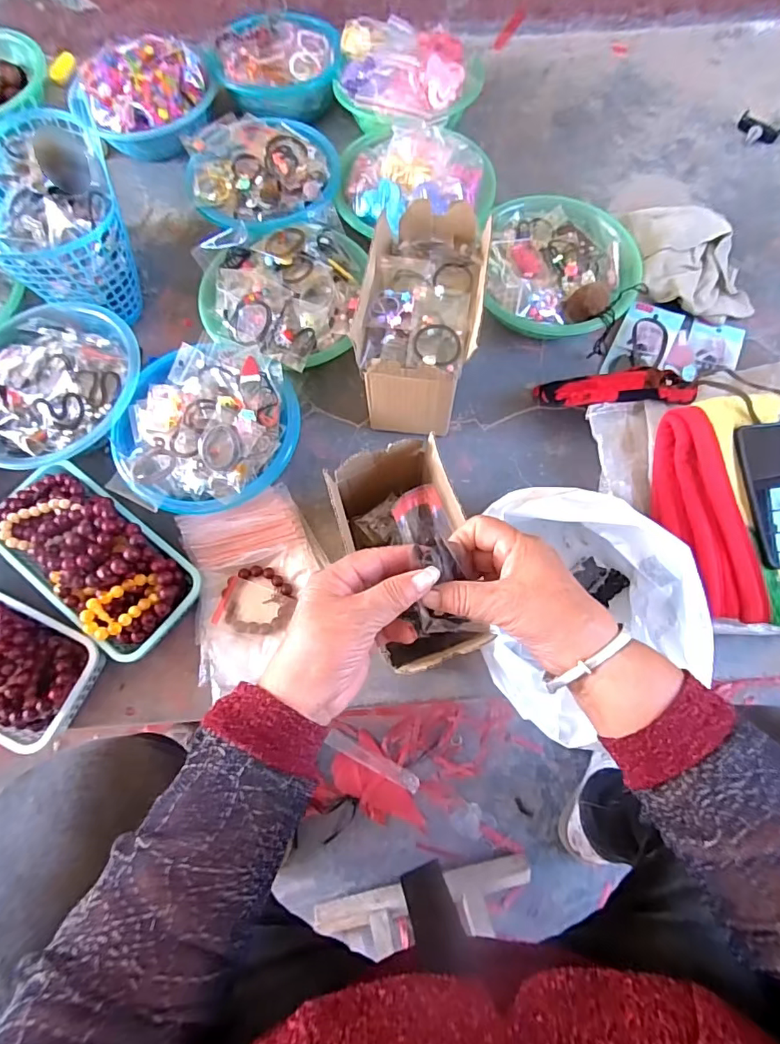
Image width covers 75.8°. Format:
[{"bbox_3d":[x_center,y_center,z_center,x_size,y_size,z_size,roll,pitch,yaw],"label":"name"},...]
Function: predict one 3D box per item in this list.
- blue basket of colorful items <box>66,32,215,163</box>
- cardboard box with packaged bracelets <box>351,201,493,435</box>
[{"bbox_3d":[-0.397,-0.683,0.818,0.212,0.087,0.176,-29,73,-9],"label":"blue basket of colorful items"},{"bbox_3d":[0.039,-0.239,0.632,0.127,0.176,0.221,8,71,4],"label":"cardboard box with packaged bracelets"}]

